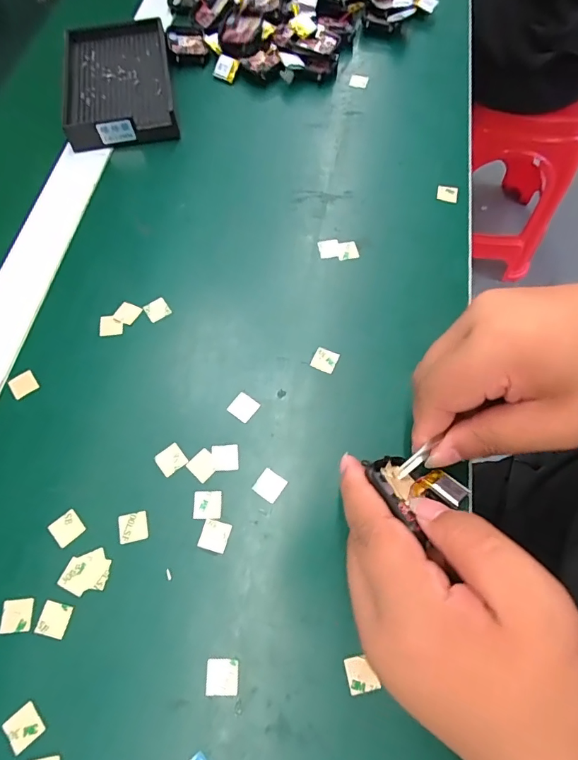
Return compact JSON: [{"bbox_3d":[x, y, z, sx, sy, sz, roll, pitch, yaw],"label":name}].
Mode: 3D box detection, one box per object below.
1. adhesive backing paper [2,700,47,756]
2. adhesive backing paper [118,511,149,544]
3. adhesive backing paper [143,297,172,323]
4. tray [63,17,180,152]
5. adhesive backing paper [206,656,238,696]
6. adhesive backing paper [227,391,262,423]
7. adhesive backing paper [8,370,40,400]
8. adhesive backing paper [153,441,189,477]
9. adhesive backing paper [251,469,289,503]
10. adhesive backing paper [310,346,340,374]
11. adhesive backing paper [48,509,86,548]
[{"bbox_3d":[-0.127,0.167,0.212,0.016,0.004,0.016,-39,68,-22],"label":"adhesive backing paper"},{"bbox_3d":[-0.088,0.083,0.248,0.016,0.004,0.016,-12,68,-6],"label":"adhesive backing paper"},{"bbox_3d":[-0.092,-0.049,0.307,0.016,0.004,0.016,-34,77,-14],"label":"adhesive backing paper"},{"bbox_3d":[-0.150,-0.266,0.389,0.088,0.022,0.140,-10,67,-5],"label":"tray"},{"bbox_3d":[-0.033,0.149,0.220,0.016,0.004,0.016,1,61,-1],"label":"adhesive backing paper"},{"bbox_3d":[-0.029,0.017,0.277,0.016,0.004,0.017,32,68,15],"label":"adhesive backing paper"},{"bbox_3d":[-0.172,0.003,0.284,0.015,0.004,0.016,-36,70,-15],"label":"adhesive backing paper"},{"bbox_3d":[-0.071,0.047,0.263,0.016,0.004,0.016,-34,72,-14],"label":"adhesive backing paper"},{"bbox_3d":[-0.011,0.062,0.259,0.015,0.004,0.016,33,70,14],"label":"adhesive backing paper"},{"bbox_3d":[0.024,-0.014,0.292,0.015,0.004,0.015,24,75,7],"label":"adhesive backing paper"},{"bbox_3d":[-0.126,0.084,0.249,0.016,0.004,0.016,-39,71,-18],"label":"adhesive backing paper"}]

